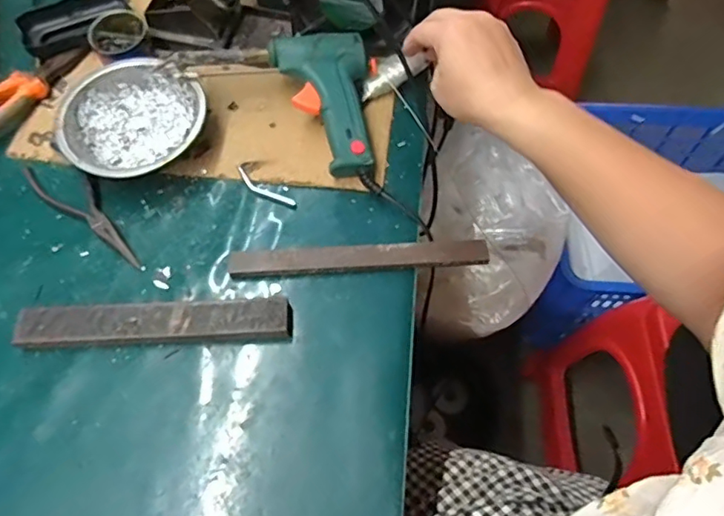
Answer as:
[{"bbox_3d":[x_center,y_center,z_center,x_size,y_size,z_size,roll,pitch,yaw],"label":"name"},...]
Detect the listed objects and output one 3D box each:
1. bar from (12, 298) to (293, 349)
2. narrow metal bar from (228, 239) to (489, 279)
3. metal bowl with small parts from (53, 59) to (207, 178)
[{"bbox_3d":[-0.161,0.052,0.431,0.208,0.019,0.030,-2,63,-2],"label":"bar"},{"bbox_3d":[-0.003,0.000,0.457,0.212,0.014,0.023,-2,63,-2],"label":"narrow metal bar"},{"bbox_3d":[-0.209,-0.123,0.501,0.113,0.043,0.123,0,63,-1],"label":"metal bowl with small parts"}]

